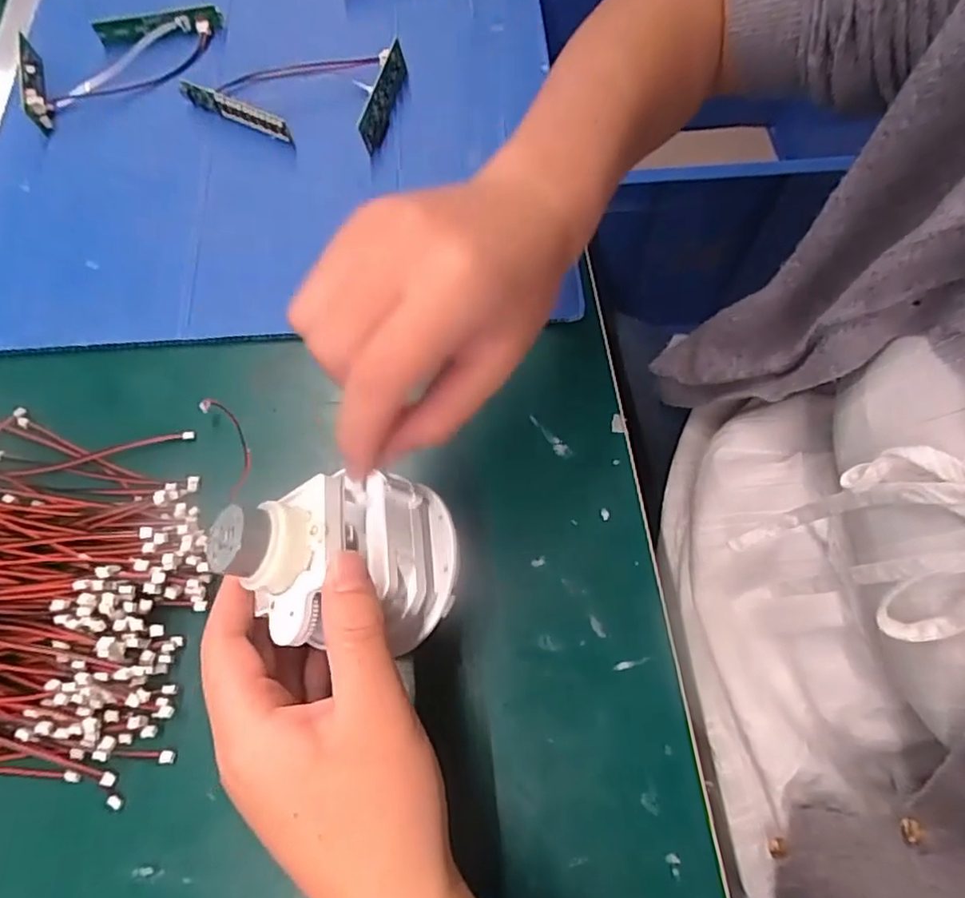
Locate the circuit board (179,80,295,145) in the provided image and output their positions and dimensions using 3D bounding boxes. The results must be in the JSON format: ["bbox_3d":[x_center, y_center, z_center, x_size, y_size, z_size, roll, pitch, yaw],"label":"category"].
[{"bbox_3d":[-0.156,-0.213,0.390,0.082,0.018,0.005,26,71,12],"label":"circuit board"}]

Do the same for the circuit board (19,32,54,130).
[{"bbox_3d":[-0.292,-0.241,0.401,0.011,0.017,0.076,-22,69,-7],"label":"circuit board"}]

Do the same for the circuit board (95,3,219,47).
[{"bbox_3d":[-0.222,-0.290,0.423,0.084,0.016,0.007,-9,68,-2],"label":"circuit board"}]

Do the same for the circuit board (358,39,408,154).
[{"bbox_3d":[-0.061,-0.223,0.391,0.004,0.021,0.079,3,67,26],"label":"circuit board"}]

